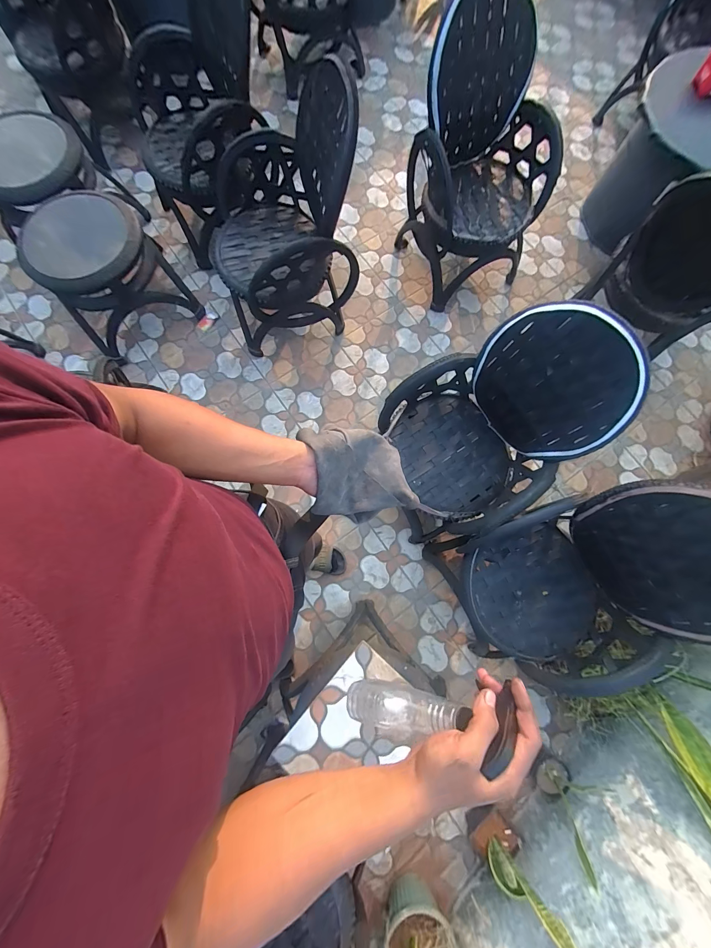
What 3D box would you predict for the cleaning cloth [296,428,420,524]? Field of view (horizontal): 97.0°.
[{"bbox_3d":[0.009,-0.002,0.494,0.160,0.108,0.137,-7,79,-2],"label":"cleaning cloth"}]

